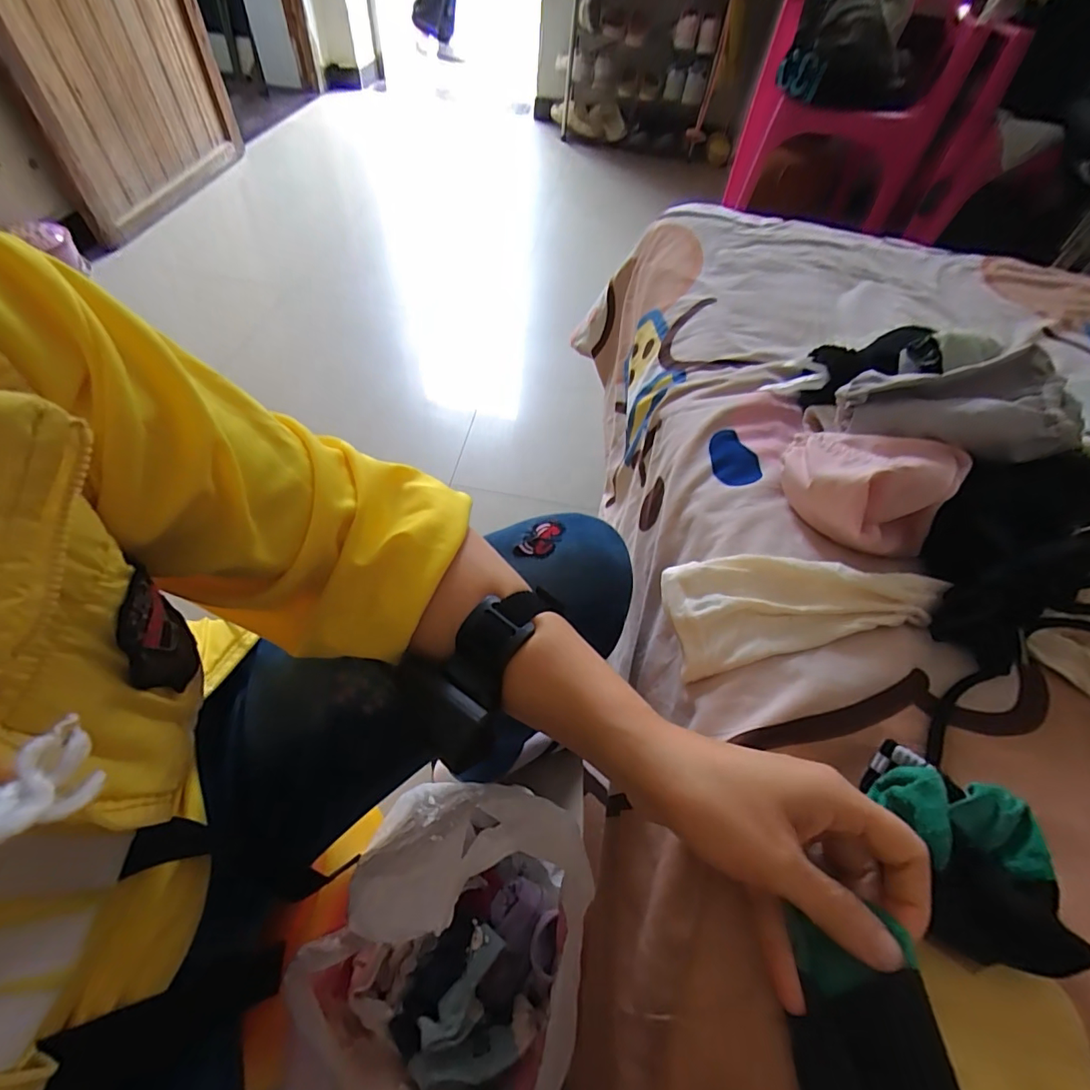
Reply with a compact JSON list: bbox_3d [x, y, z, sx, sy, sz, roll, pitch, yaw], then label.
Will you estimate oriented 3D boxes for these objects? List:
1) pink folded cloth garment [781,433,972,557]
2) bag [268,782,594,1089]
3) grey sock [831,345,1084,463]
[{"bbox_3d":[0.223,-0.039,0.354,0.106,0.067,0.089,27,56,13],"label":"pink folded cloth garment"},{"bbox_3d":[-0.096,0.400,0.411,0.225,0.281,0.337,8,54,-1],"label":"bag"},{"bbox_3d":[0.288,-0.098,0.352,0.140,0.040,0.065,7,53,19],"label":"grey sock"}]

